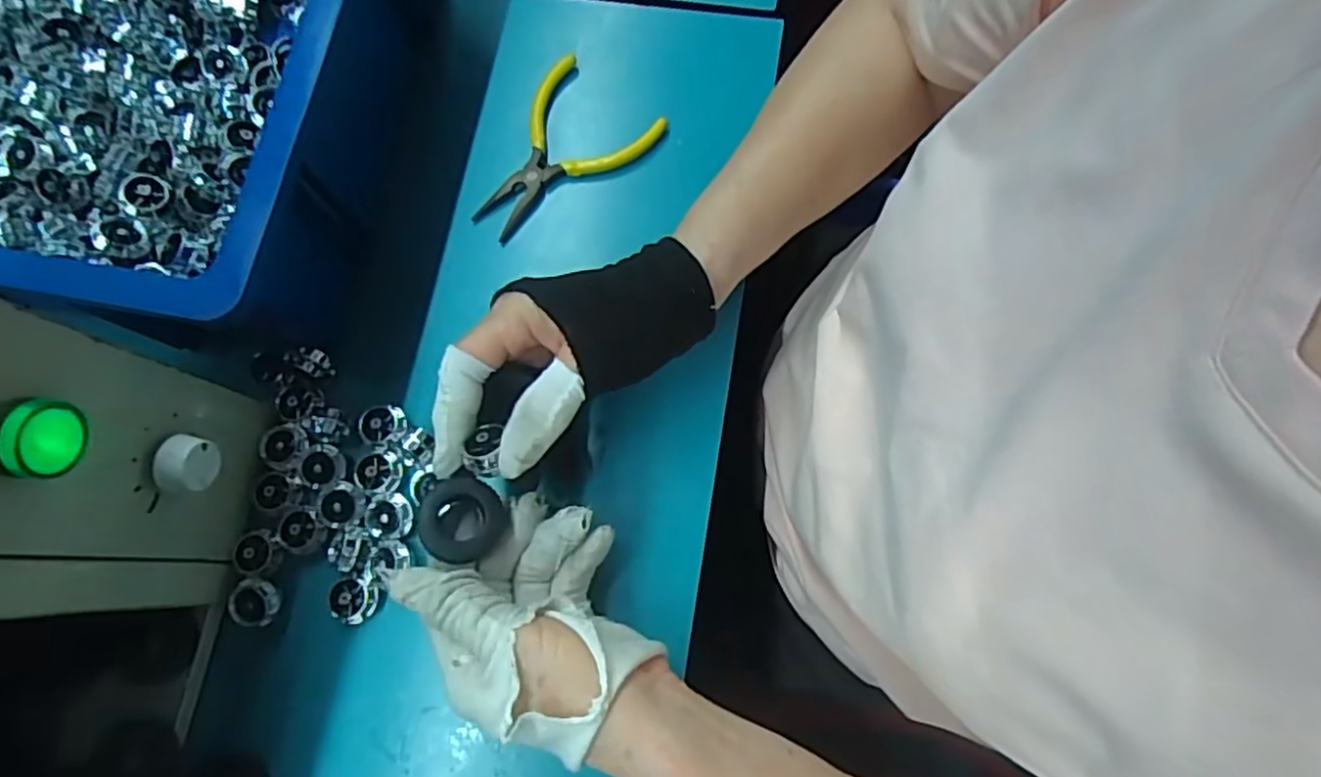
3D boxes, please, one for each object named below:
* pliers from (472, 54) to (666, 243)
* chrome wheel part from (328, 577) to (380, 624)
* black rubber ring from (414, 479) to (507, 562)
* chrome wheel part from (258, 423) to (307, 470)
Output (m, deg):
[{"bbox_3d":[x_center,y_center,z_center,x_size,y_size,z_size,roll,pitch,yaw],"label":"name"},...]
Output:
[{"bbox_3d":[-0.064,-0.139,0.418,0.080,0.015,0.115,38,78,11],"label":"pliers"},{"bbox_3d":[-0.157,0.108,0.353,0.022,0.011,0.022,0,74,2],"label":"chrome wheel part"},{"bbox_3d":[-0.093,0.061,0.321,0.037,0.015,0.037,4,76,-17],"label":"black rubber ring"},{"bbox_3d":[-0.204,0.031,0.374,0.020,0.008,0.024,30,77,10],"label":"chrome wheel part"}]

